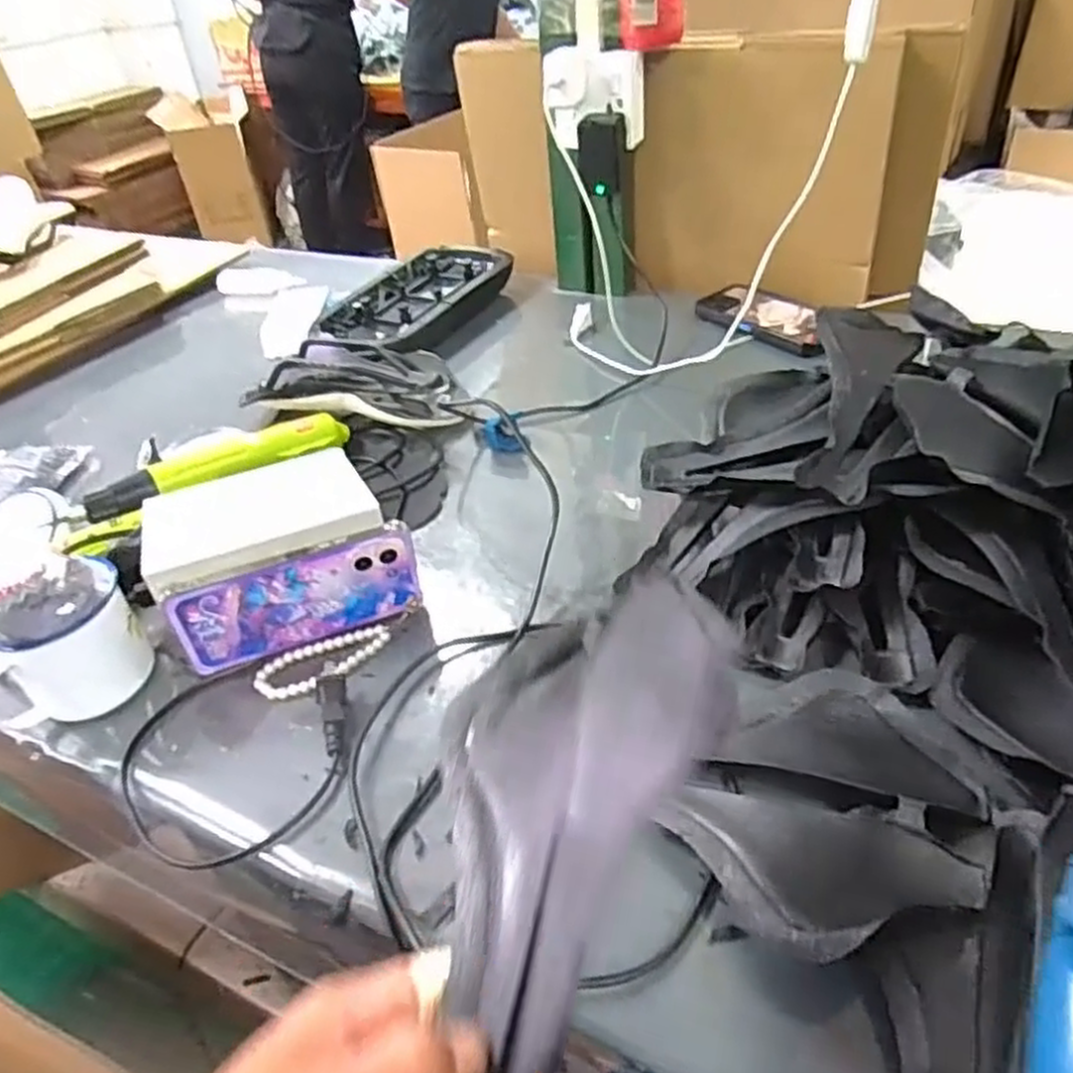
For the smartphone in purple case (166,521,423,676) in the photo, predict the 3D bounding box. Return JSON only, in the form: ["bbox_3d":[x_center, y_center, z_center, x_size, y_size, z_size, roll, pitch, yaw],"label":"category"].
[{"bbox_3d":[-0.162,0.047,0.554,0.163,0.070,0.011,-19,42,-14],"label":"smartphone in purple case"}]

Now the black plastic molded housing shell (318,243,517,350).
[{"bbox_3d":[-0.146,-0.285,0.988,0.157,0.049,0.282,14,44,22],"label":"black plastic molded housing shell"}]

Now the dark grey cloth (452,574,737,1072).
[{"bbox_3d":[-0.002,0.118,0.269,0.100,0.055,0.231,10,57,19],"label":"dark grey cloth"}]

